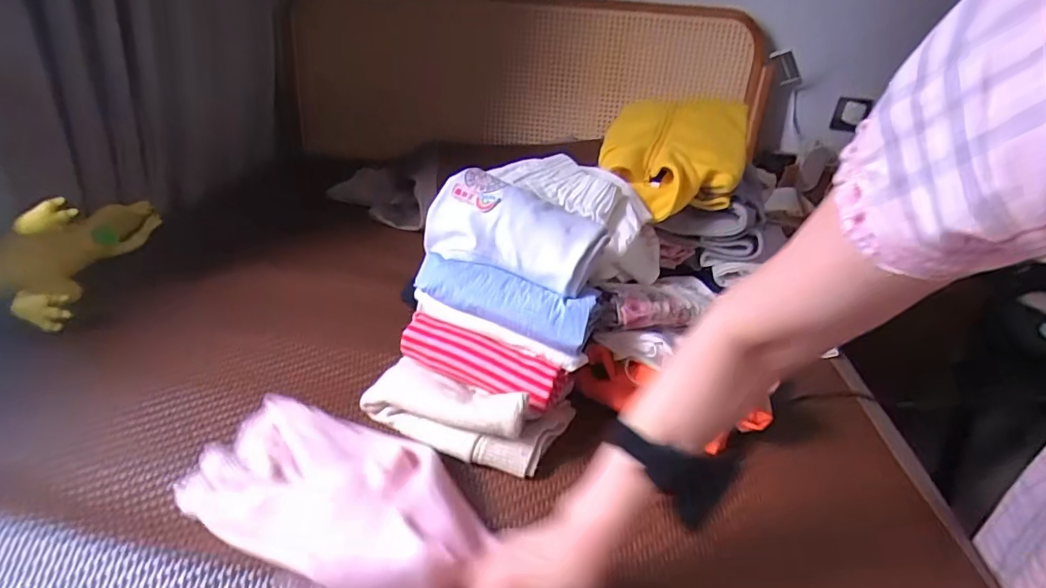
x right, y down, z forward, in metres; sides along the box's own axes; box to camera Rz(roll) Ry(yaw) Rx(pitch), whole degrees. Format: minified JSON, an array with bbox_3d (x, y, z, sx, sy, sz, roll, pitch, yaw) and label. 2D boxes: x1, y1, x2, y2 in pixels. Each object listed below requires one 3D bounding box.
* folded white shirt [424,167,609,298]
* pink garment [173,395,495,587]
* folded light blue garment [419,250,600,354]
[{"bbox_3d":[-0.011,-0.083,0.649,0.221,0.092,0.100,16,33,19],"label":"folded white shirt"},{"bbox_3d":[-0.155,0.214,0.494,0.409,0.060,0.202,26,36,38],"label":"pink garment"},{"bbox_3d":[-0.019,0.000,0.639,0.214,0.061,0.099,13,32,15],"label":"folded light blue garment"}]

